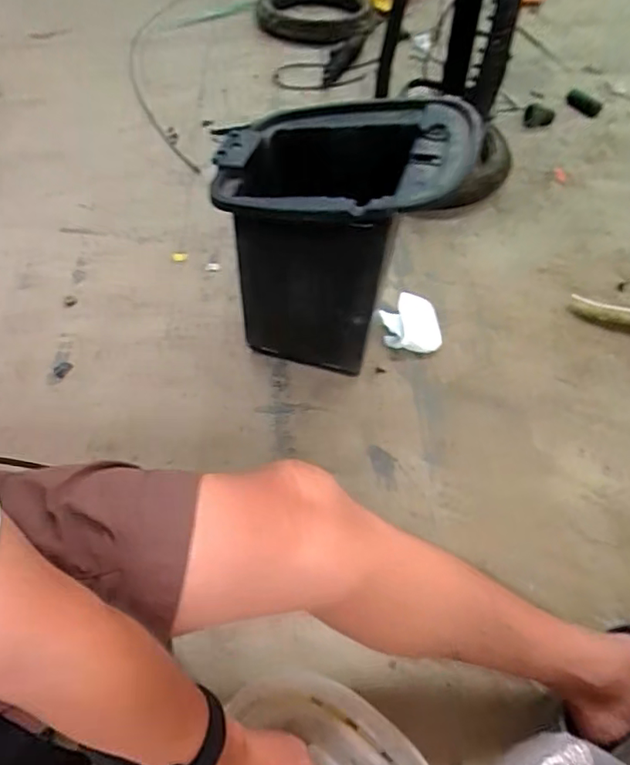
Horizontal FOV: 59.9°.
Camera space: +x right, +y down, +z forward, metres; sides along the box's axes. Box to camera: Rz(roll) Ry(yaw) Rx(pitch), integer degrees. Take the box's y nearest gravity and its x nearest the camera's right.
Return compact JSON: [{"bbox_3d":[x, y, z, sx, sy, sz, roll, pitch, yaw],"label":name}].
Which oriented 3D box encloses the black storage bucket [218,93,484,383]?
[{"bbox_3d":[0.031,-0.182,0.756,0.290,0.343,0.239,7,53,5],"label":"black storage bucket"}]

